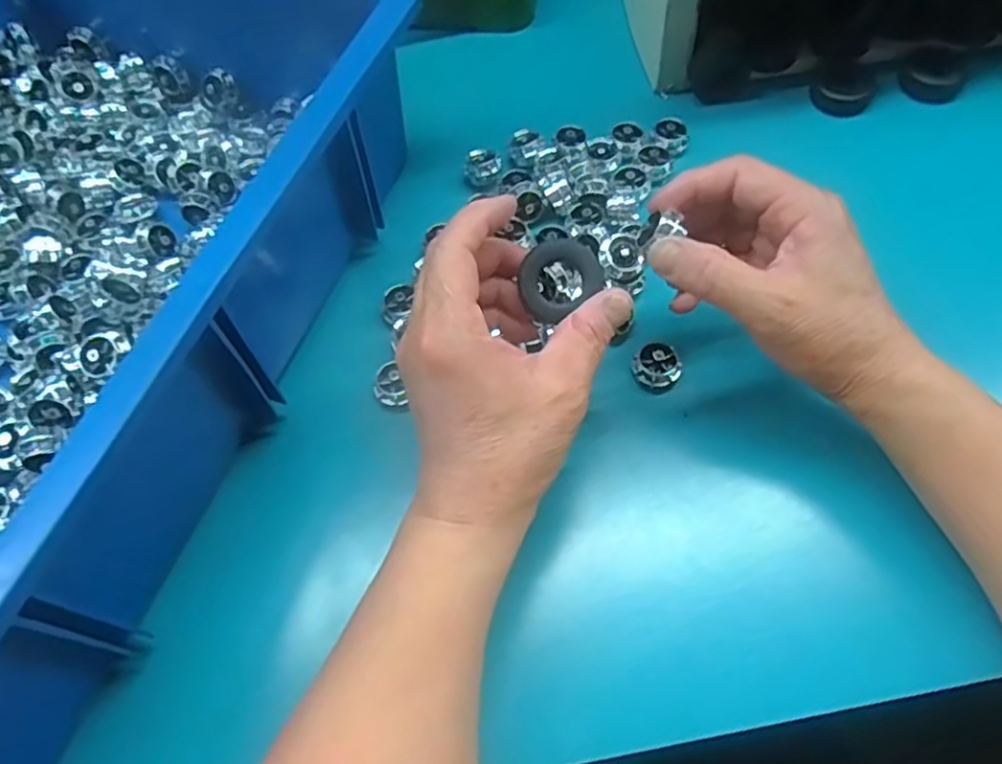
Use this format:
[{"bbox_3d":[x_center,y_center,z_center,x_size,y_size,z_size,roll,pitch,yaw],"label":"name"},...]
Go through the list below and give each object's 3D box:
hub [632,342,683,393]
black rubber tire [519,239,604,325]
[{"bbox_3d":[0.082,-0.008,0.370,0.024,0.011,0.024,-1,64,3],"label":"hub"},{"bbox_3d":[0.026,-0.048,0.318,0.035,0.014,0.032,-34,94,3],"label":"black rubber tire"}]

